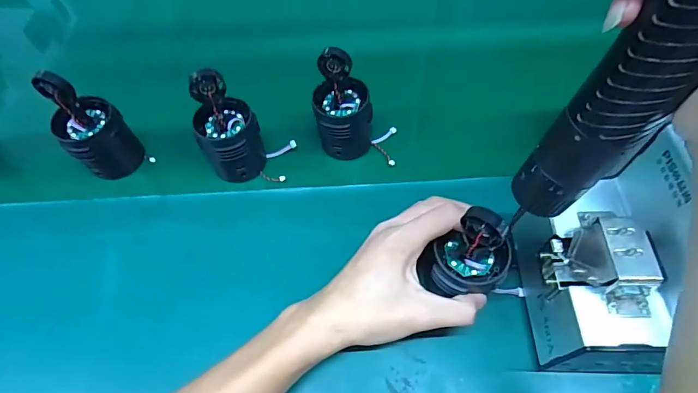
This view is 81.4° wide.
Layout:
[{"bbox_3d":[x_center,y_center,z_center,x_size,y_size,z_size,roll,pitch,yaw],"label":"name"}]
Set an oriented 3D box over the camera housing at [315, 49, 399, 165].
[{"bbox_3d":[-0.004,-0.088,0.387,0.059,0.106,0.051,-2,59,-1],"label":"camera housing"}]

